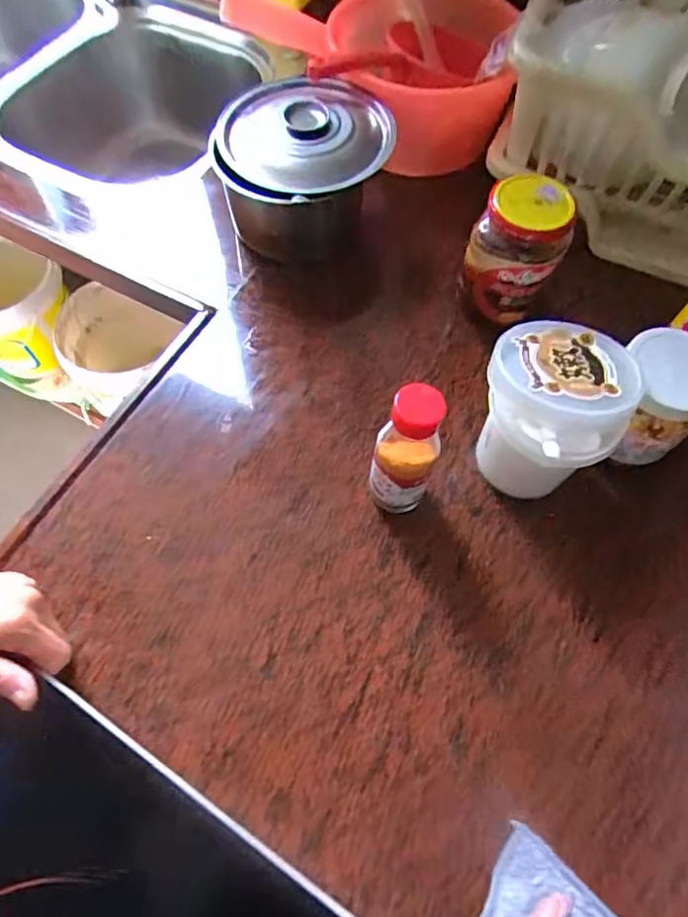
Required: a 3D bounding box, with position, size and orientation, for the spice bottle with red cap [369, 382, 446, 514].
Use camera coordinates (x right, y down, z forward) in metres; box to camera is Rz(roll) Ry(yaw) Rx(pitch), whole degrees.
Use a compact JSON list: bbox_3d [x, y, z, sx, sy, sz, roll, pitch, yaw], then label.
[{"bbox_3d":[0.043,-0.001,0.400,0.043,0.140,0.034,20,65,8],"label":"spice bottle with red cap"}]

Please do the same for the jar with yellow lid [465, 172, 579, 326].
[{"bbox_3d":[0.149,-0.181,0.476,0.072,0.097,0.066,1,63,-1],"label":"jar with yellow lid"}]

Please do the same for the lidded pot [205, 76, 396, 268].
[{"bbox_3d":[-0.036,-0.286,0.553,0.154,0.112,0.153,1,63,-1],"label":"lidded pot"}]

